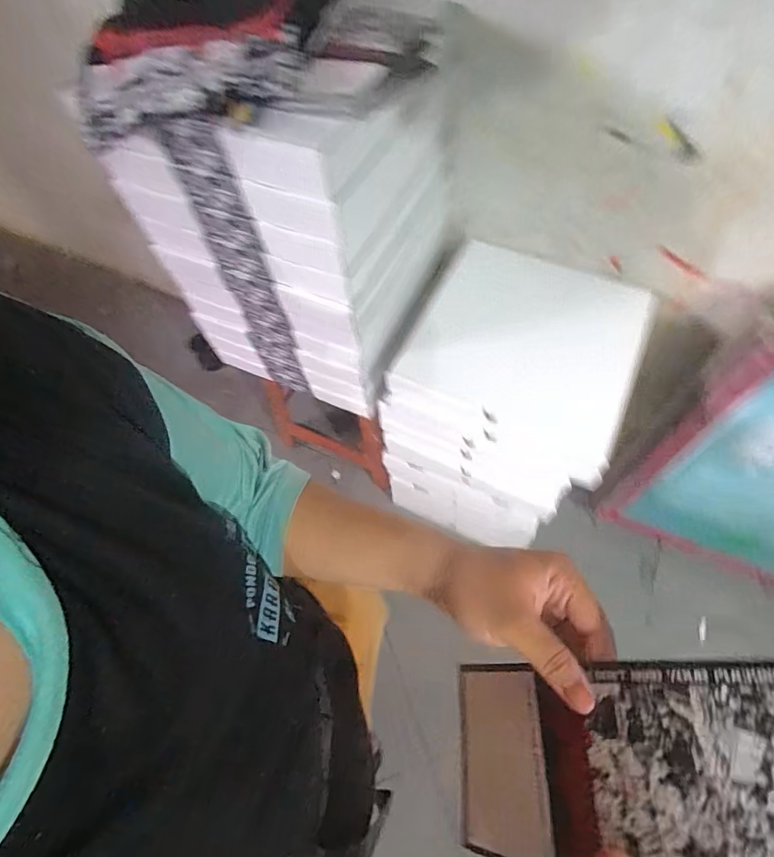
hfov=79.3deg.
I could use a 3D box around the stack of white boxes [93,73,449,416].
[{"bbox_3d":[-0.129,-0.339,0.771,0.361,0.493,0.329,19,65,13],"label":"stack of white boxes"}]

